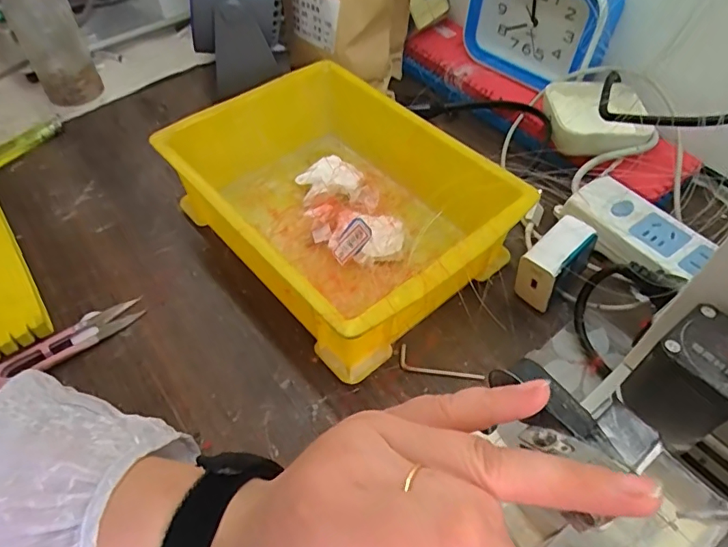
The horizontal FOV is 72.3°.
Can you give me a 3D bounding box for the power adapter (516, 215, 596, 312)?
[{"bbox_3d":[0.137,-0.007,0.359,0.049,0.050,0.030,-37,61,-25],"label":"power adapter"}]

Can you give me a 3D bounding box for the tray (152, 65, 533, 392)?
[{"bbox_3d":[-0.028,-0.067,0.393,0.181,0.066,0.271,-32,58,-23],"label":"tray"}]

